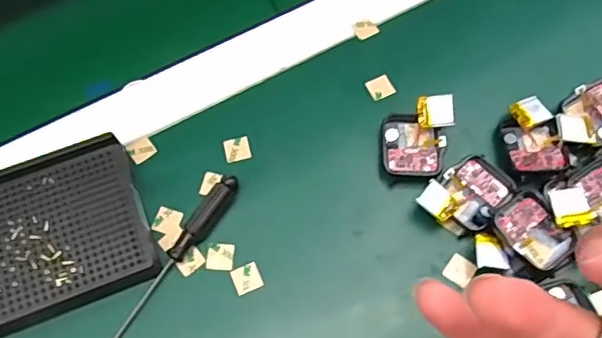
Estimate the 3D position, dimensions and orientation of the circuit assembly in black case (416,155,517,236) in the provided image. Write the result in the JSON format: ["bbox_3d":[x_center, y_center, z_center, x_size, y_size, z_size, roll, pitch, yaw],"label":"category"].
[{"bbox_3d":[0.099,0.017,0.336,0.054,0.019,0.039,-36,71,-14],"label":"circuit assembly in black case"}]

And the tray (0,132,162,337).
[{"bbox_3d":[-0.162,0.042,0.330,0.136,0.021,0.096,-19,67,-8],"label":"tray"}]

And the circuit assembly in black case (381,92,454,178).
[{"bbox_3d":[0.073,-0.019,0.350,0.043,0.023,0.048,1,66,1],"label":"circuit assembly in black case"}]

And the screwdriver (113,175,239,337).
[{"bbox_3d":[-0.078,0.057,0.324,0.010,0.016,0.129,32,70,14],"label":"screwdriver"}]

